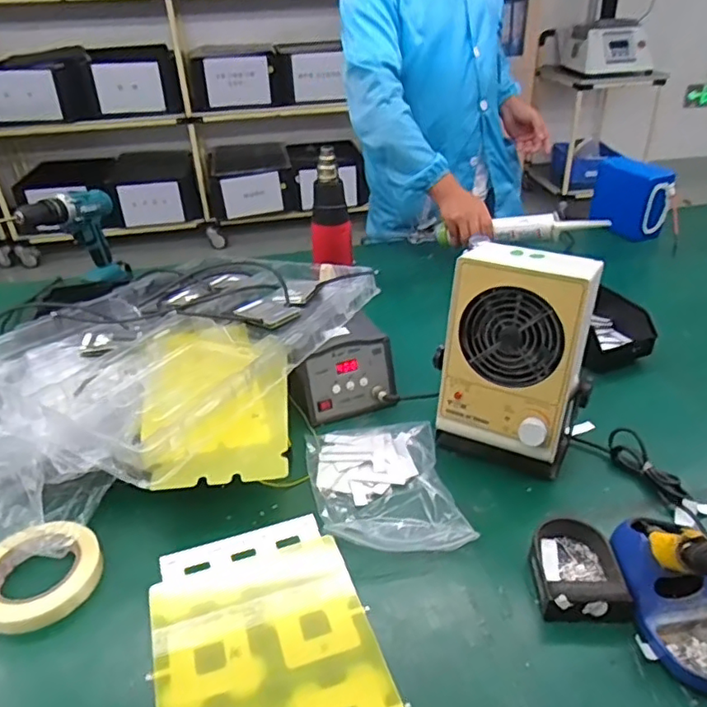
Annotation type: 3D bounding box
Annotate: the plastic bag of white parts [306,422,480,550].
[{"bbox_3d":[0.032,0.149,0.689,0.156,0.027,0.204,-7,32,-8],"label":"plastic bag of white parts"}]

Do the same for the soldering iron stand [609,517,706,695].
[{"bbox_3d":[0.291,0.206,0.521,0.091,0.084,0.149,-10,33,-12],"label":"soldering iron stand"}]

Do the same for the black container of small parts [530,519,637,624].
[{"bbox_3d":[0.212,0.207,0.562,0.077,0.029,0.095,-1,32,3],"label":"black container of small parts"}]

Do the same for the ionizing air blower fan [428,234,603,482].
[{"bbox_3d":[0.187,0.010,0.684,0.159,0.245,0.122,21,39,32],"label":"ionizing air blower fan"}]

